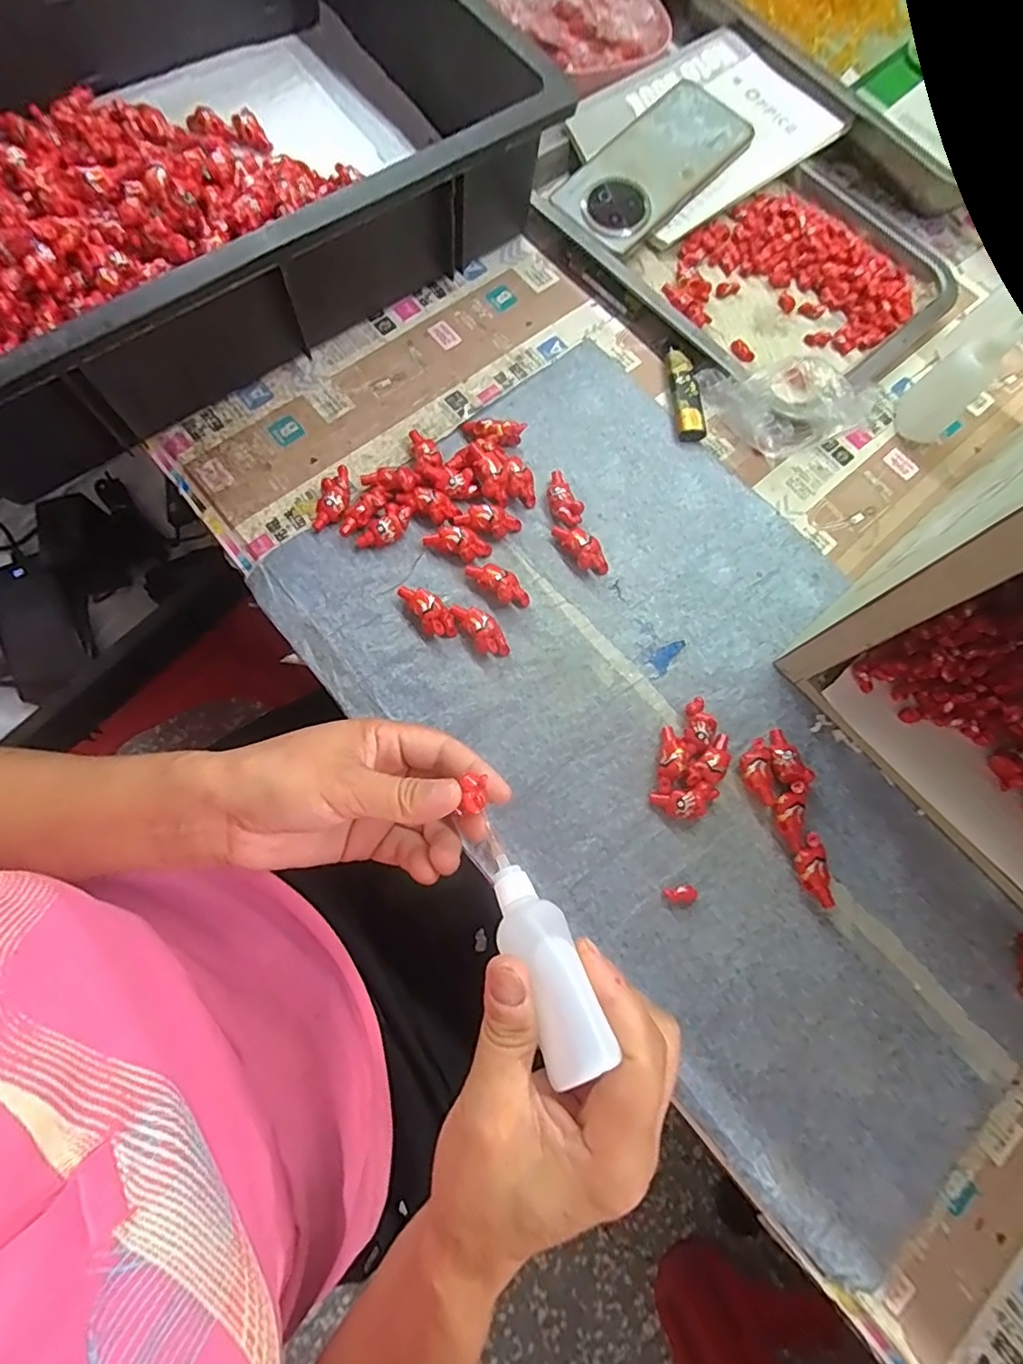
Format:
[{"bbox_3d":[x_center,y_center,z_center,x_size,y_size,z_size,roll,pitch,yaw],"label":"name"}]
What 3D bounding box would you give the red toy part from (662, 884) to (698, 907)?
[{"bbox_3d":[0.095,0.119,0.319,0.019,0.007,0.011,3,74,-2],"label":"red toy part"}]

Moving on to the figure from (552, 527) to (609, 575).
[{"bbox_3d":[0.045,-0.086,0.368,0.018,0.014,0.041,-32,79,-11],"label":"figure"}]

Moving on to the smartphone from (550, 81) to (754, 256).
[{"bbox_3d":[0.110,-0.400,0.443,0.158,0.012,0.075,-45,88,-7],"label":"smartphone"}]

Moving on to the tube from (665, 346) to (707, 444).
[{"bbox_3d":[0.124,-0.204,0.408,0.019,0.011,0.070,-6,75,-5],"label":"tube"}]

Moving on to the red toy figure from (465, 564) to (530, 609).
[{"bbox_3d":[-0.008,-0.061,0.358,0.042,0.017,0.017,37,76,7],"label":"red toy figure"}]

